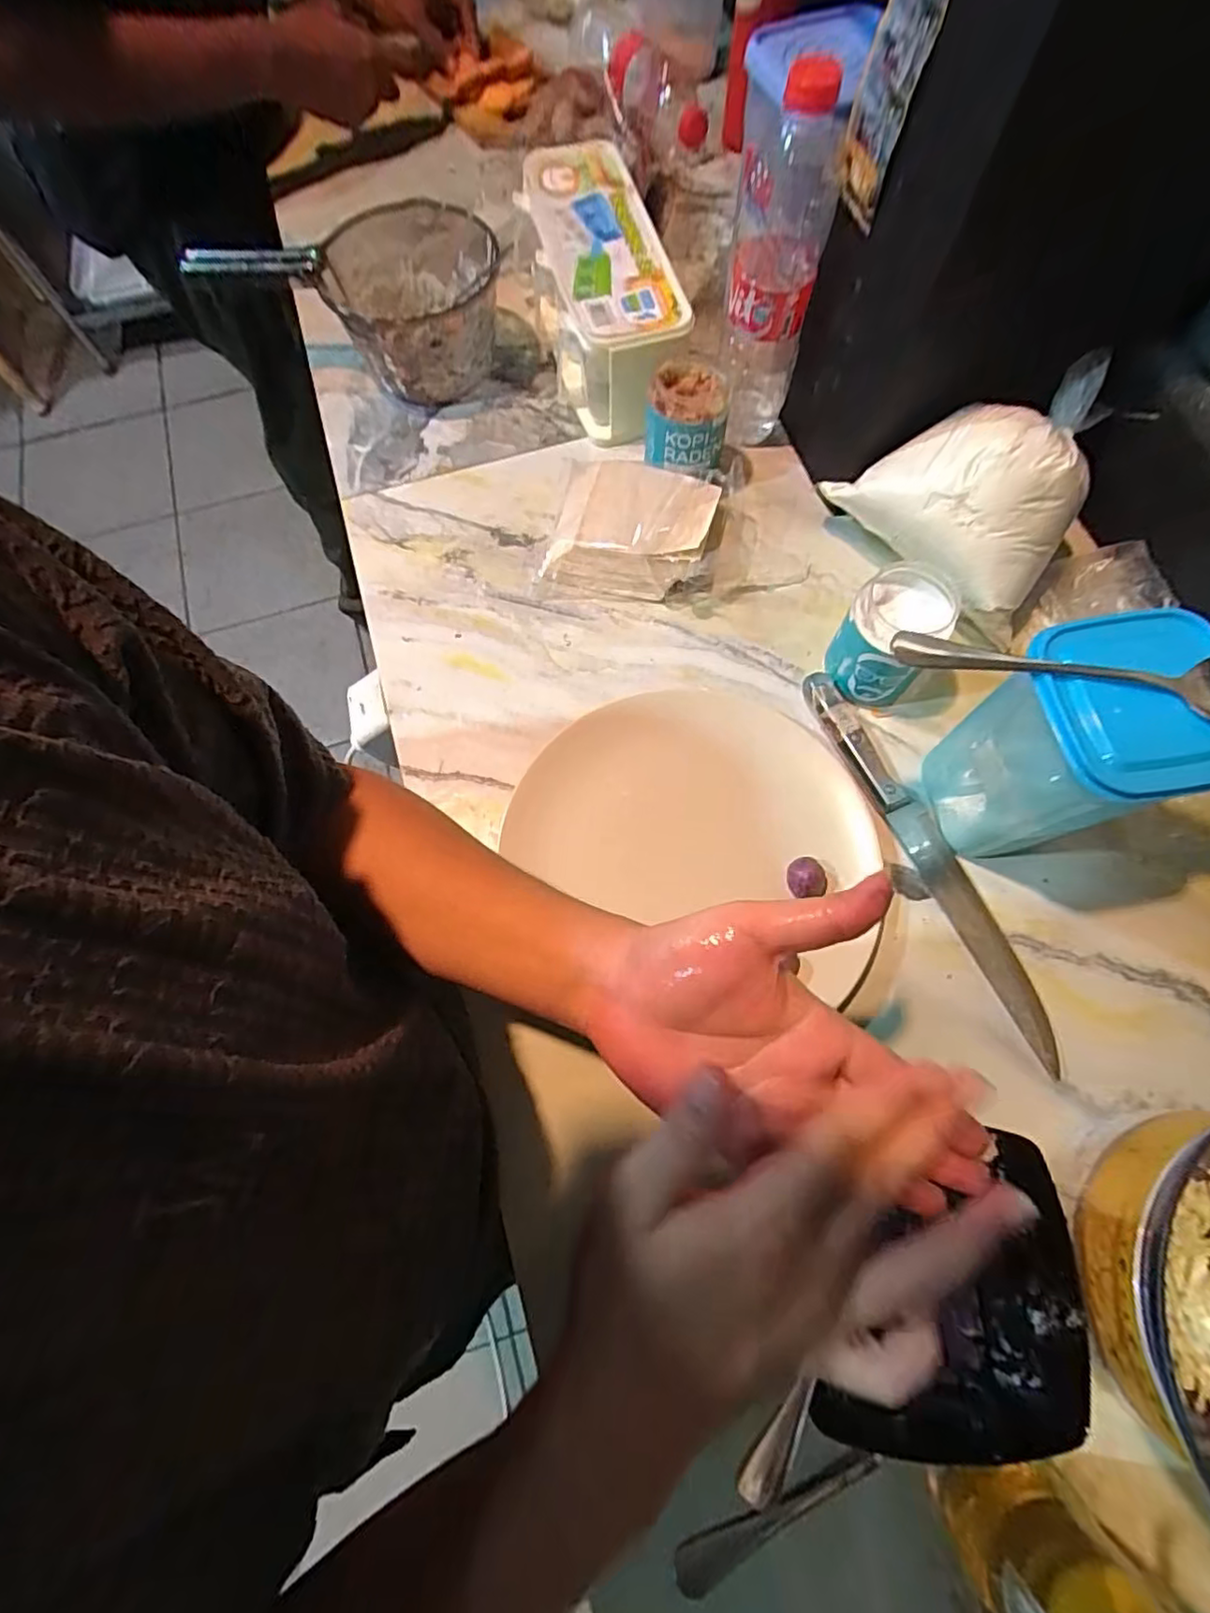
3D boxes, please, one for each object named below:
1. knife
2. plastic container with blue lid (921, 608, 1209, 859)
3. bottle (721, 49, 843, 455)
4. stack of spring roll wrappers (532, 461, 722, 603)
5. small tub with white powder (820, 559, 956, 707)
[{"bbox_3d":[0.220,0.030,0.435,0.034,0.019,0.291,-25,73,-6],"label":"knife"},{"bbox_3d":[0.266,-0.029,0.381,0.083,0.153,0.093,-11,72,-2],"label":"plastic container with blue lid"},{"bbox_3d":[0.120,-0.381,0.463,0.062,0.228,0.060,12,73,5],"label":"bottle"},{"bbox_3d":[0.018,-0.222,0.505,0.122,0.050,0.115,14,73,6],"label":"stack of spring roll wrappers"},{"bbox_3d":[0.201,-0.120,0.452,0.063,0.080,0.075,37,77,12],"label":"small tub with white powder"}]

